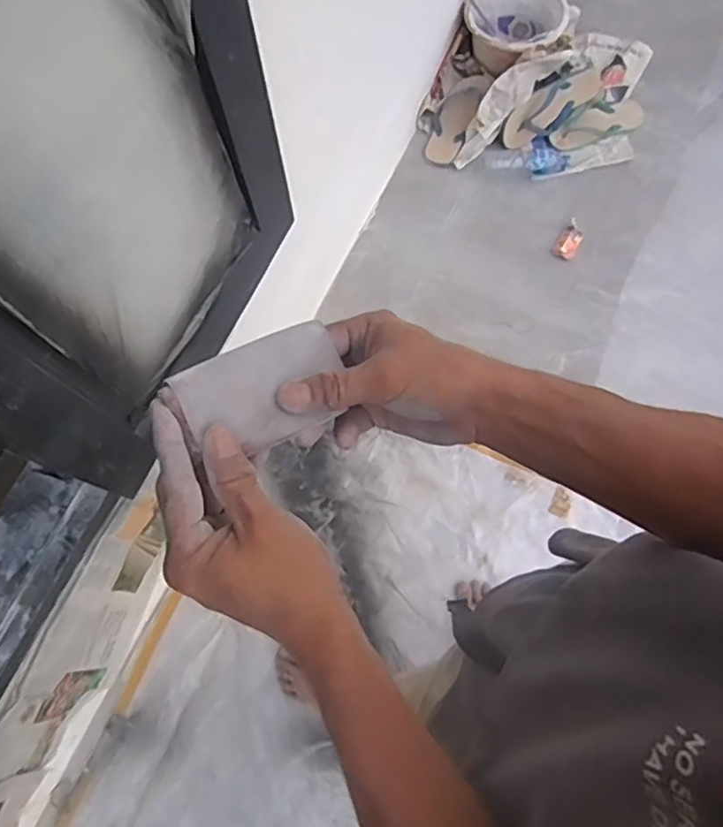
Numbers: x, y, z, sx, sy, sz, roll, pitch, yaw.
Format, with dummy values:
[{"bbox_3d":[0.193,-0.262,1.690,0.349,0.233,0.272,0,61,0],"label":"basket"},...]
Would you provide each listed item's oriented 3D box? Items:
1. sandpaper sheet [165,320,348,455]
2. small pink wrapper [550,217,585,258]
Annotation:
[{"bbox_3d":[-0.052,-0.012,0.348,0.096,0.006,0.055,-28,98,-31],"label":"sandpaper sheet"},{"bbox_3d":[0.527,-0.438,1.581,0.057,0.021,0.101,33,77,10],"label":"small pink wrapper"}]

